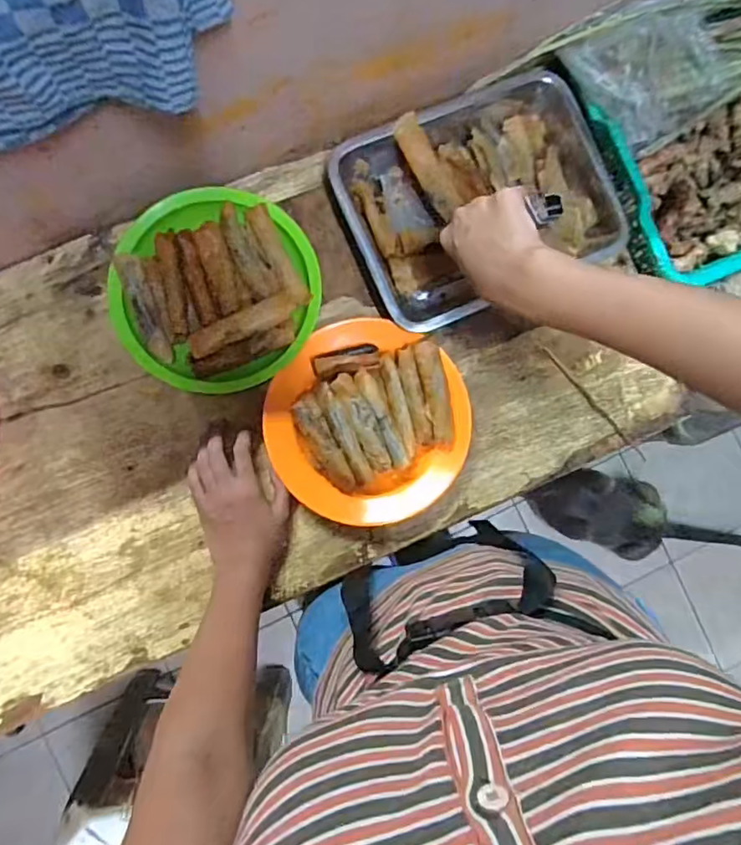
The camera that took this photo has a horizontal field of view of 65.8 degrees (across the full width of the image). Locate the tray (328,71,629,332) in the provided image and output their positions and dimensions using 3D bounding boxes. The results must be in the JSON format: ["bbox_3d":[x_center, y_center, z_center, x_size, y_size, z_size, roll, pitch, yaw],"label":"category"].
[{"bbox_3d":[0.116,-0.242,0.619,0.274,0.054,0.222,-23,90,-6],"label":"tray"}]

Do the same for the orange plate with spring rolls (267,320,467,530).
[{"bbox_3d":[0.001,0.002,0.602,0.204,0.044,0.201,0,87,-5],"label":"orange plate with spring rolls"}]

